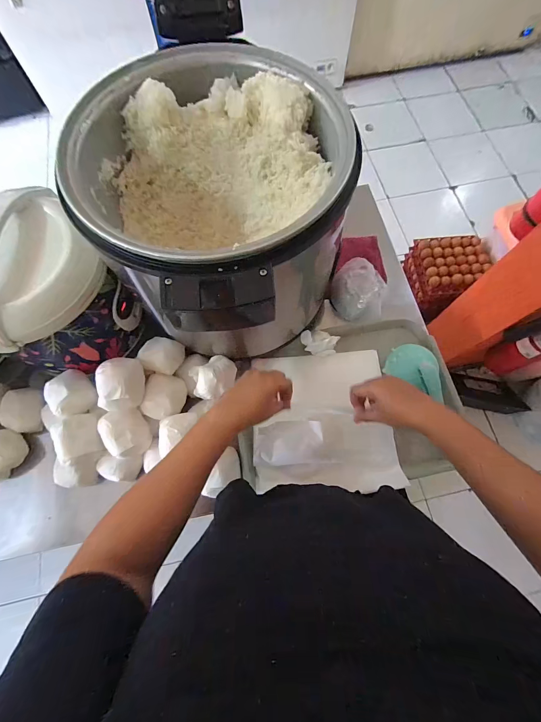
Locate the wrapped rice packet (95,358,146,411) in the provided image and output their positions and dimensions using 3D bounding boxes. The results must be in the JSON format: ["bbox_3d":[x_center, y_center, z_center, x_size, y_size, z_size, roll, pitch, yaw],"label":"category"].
[{"bbox_3d":[-0.239,0.037,0.489,0.063,0.044,0.078,-10,71,-3],"label":"wrapped rice packet"}]

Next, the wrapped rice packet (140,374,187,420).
[{"bbox_3d":[-0.183,0.061,0.527,0.057,0.055,0.075,7,71,3],"label":"wrapped rice packet"}]

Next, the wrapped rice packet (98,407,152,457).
[{"bbox_3d":[-0.238,0.120,0.501,0.064,0.062,0.071,-13,72,-4],"label":"wrapped rice packet"}]

